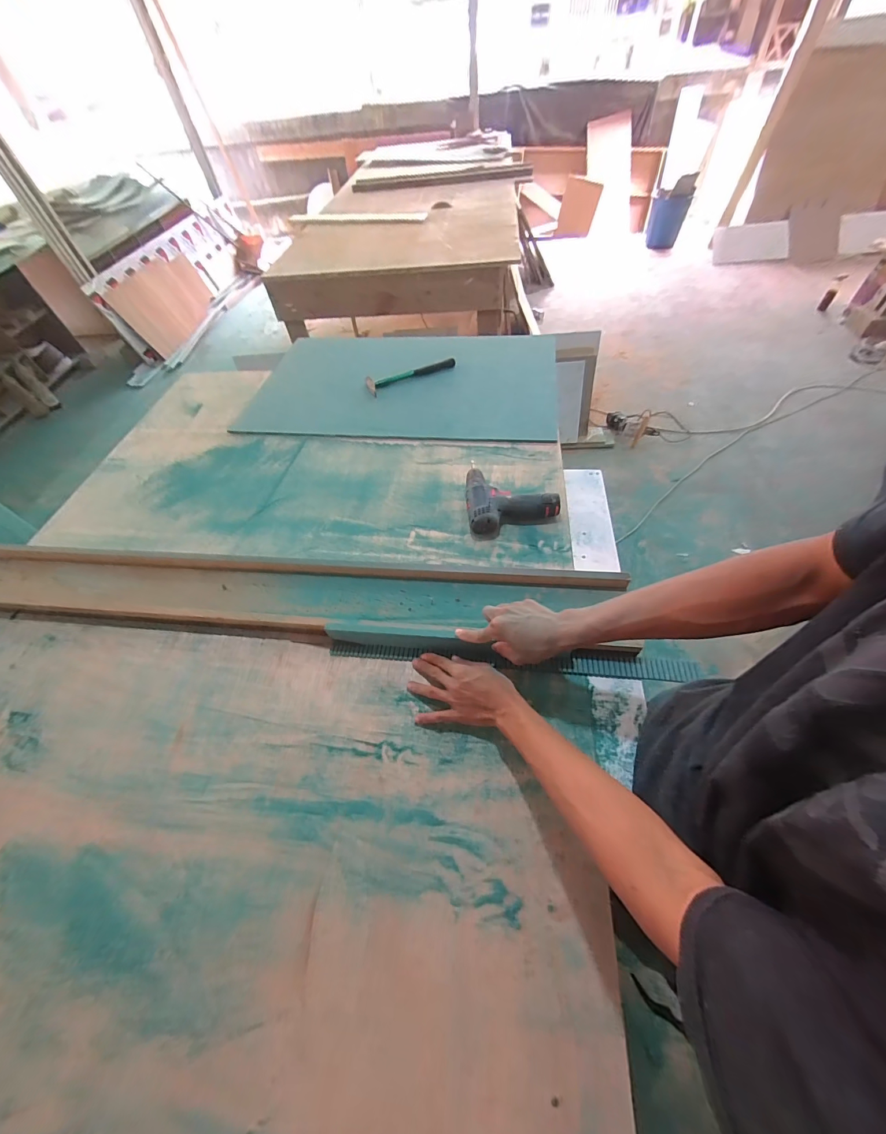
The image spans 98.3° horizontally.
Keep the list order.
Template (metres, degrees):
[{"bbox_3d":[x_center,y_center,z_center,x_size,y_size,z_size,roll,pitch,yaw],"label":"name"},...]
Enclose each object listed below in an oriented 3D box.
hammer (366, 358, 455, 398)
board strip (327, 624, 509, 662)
[{"bbox_3d":[-0.093,-0.568,1.149,0.279,0.044,0.037,-21,56,-11],"label":"hammer"},{"bbox_3d":[-0.050,0.119,0.633,0.283,0.055,0.023,7,55,3],"label":"board strip"}]

